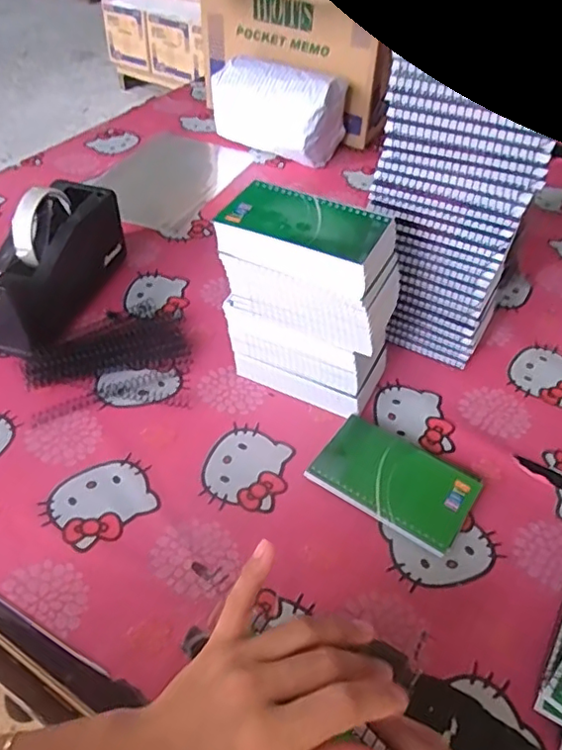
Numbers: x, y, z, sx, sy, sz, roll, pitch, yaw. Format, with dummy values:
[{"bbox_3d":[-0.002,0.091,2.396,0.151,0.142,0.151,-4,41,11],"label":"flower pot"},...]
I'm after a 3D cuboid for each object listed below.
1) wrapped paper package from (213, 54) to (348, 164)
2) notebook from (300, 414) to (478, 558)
[{"bbox_3d":[-0.005,-0.397,0.892,0.184,0.133,0.084,24,49,19],"label":"wrapped paper package"},{"bbox_3d":[0.097,0.090,0.505,0.128,0.013,0.082,28,50,22],"label":"notebook"}]

